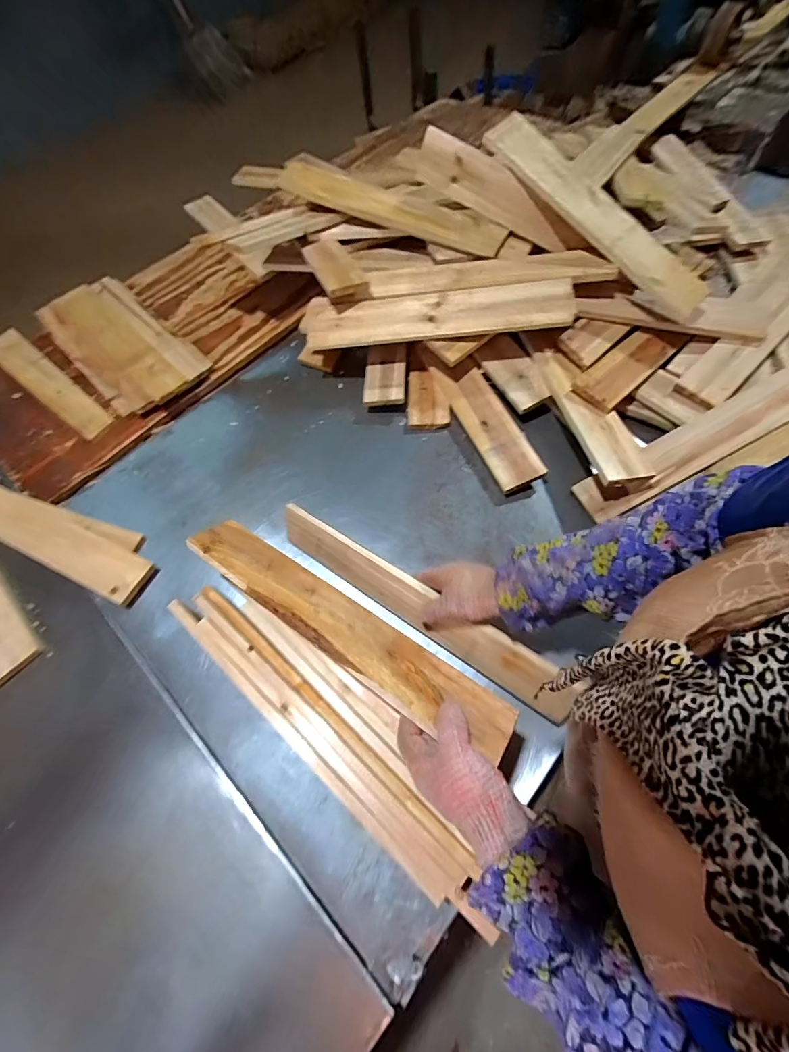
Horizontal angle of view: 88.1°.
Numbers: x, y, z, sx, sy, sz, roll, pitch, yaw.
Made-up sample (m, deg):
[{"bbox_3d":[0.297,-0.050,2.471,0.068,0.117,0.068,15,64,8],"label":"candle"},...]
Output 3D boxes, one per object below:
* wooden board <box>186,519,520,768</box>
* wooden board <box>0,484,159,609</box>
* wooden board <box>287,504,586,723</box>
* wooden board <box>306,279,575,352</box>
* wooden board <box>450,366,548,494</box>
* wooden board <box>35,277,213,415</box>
[{"bbox_3d":[-0.081,0.114,0.509,0.473,0.011,0.081,28,39,26],"label":"wooden board"},{"bbox_3d":[-0.622,0.011,0.714,0.449,0.027,0.092,21,60,10],"label":"wooden board"},{"bbox_3d":[0.020,0.116,0.598,0.479,0.096,0.018,30,46,21],"label":"wooden board"},{"bbox_3d":[0.074,-0.400,0.770,0.495,0.021,0.095,-1,80,9],"label":"wooden board"},{"bbox_3d":[0.184,-0.185,0.764,0.087,0.023,0.264,-23,62,1],"label":"wooden board"},{"bbox_3d":[-0.609,-0.417,0.912,0.463,0.046,0.205,40,74,21],"label":"wooden board"}]

